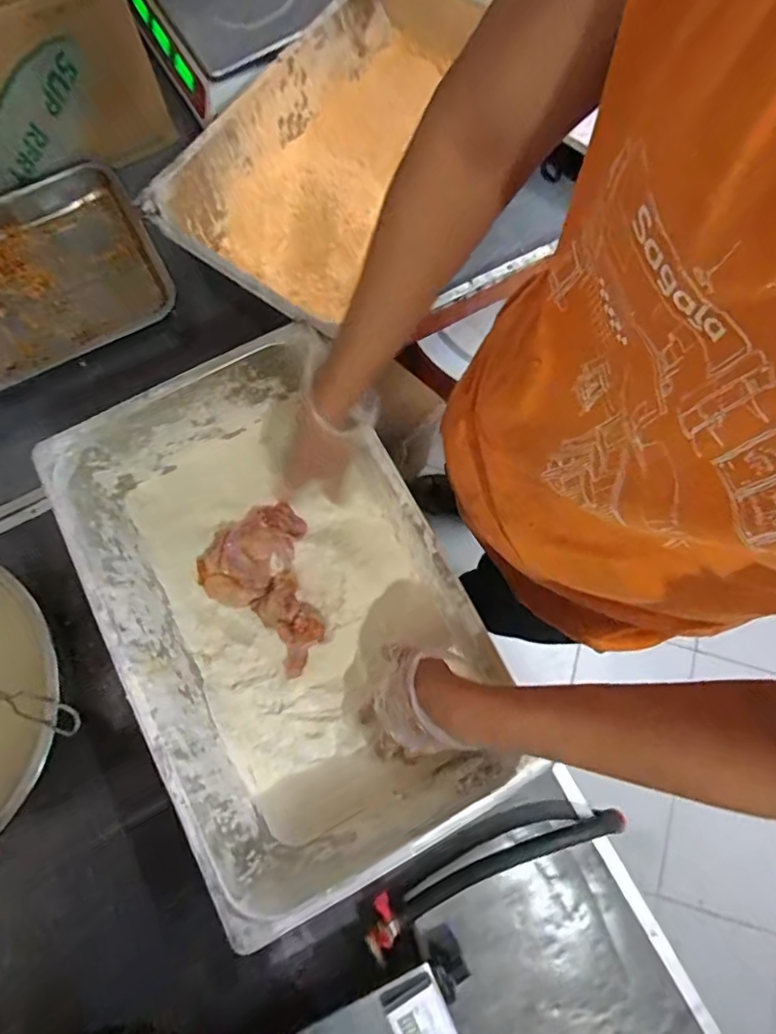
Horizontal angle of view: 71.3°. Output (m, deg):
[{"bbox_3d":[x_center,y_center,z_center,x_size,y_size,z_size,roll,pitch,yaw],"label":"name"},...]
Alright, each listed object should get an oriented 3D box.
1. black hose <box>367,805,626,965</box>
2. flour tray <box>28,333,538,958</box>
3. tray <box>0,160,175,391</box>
[{"bbox_3d":[0.116,0.377,0.594,0.297,0.061,0.058,-22,77,-6],"label":"black hose"},{"bbox_3d":[-0.111,0.095,0.596,0.322,0.147,0.514,-27,78,-7],"label":"flour tray"},{"bbox_3d":[-0.527,-0.308,0.747,0.414,0.054,0.304,-27,78,-7],"label":"tray"}]

